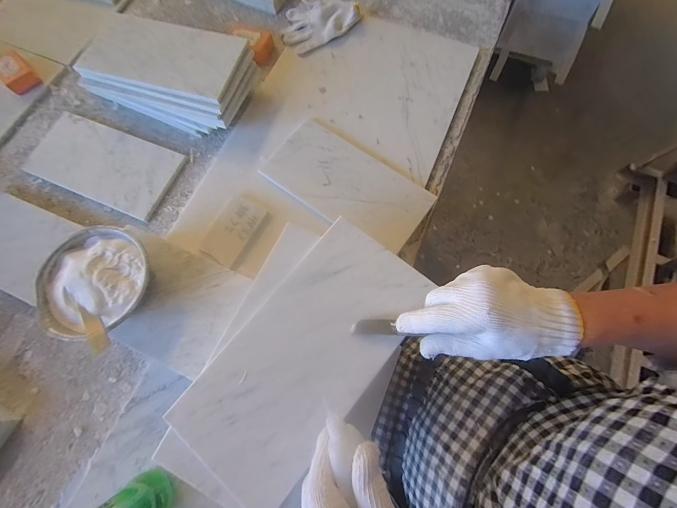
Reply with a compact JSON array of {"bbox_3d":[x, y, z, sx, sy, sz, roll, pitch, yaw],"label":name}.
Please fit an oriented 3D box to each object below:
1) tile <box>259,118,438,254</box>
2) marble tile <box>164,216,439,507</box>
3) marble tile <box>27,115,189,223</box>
[{"bbox_3d":[0.014,-0.132,0.543,0.300,0.017,0.154,35,76,12],"label":"tile"},{"bbox_3d":[-0.033,0.105,0.327,0.145,0.016,0.296,38,77,8],"label":"marble tile"},{"bbox_3d":[-0.465,-0.178,0.580,0.296,0.015,0.146,20,73,8],"label":"marble tile"}]

